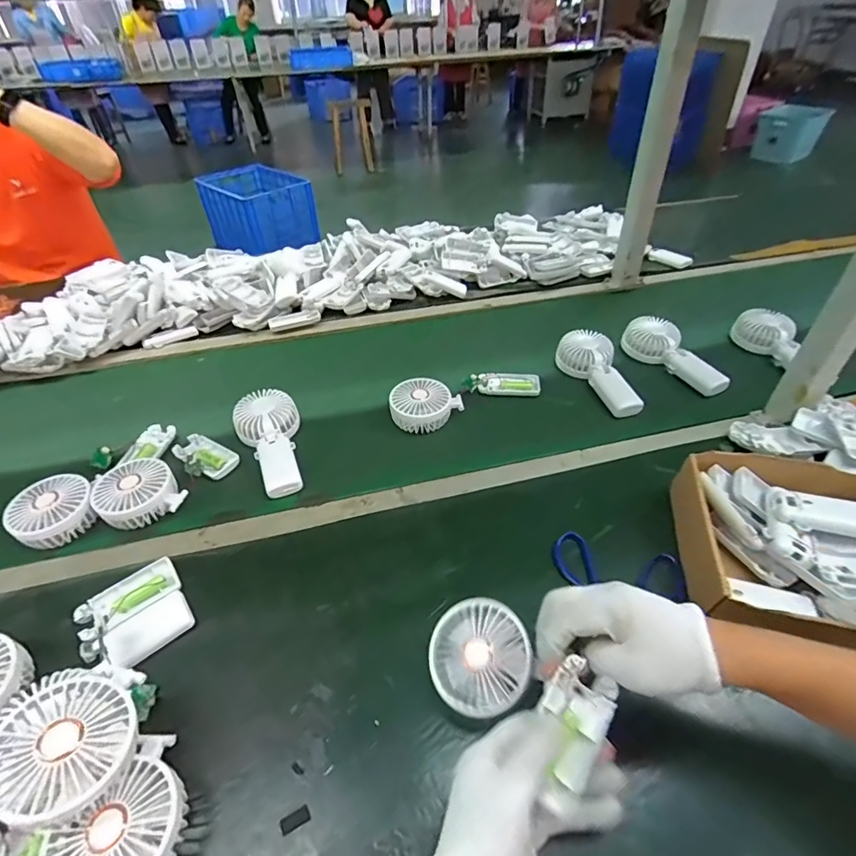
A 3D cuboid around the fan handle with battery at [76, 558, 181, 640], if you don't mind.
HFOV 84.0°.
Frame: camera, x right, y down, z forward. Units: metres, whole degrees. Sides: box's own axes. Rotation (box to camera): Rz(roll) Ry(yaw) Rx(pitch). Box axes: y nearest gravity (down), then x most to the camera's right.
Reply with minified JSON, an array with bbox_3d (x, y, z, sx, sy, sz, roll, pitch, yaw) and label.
[{"bbox_3d":[-0.314,0.179,0.501,0.096,0.013,0.054,-33,52,-27],"label":"fan handle with battery"}]

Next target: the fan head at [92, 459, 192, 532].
[{"bbox_3d":[-0.358,0.083,0.587,0.090,0.041,0.085,-1,45,1],"label":"fan head"}]

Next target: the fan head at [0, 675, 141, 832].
[{"bbox_3d":[-0.264,0.233,0.346,0.091,0.038,0.092,3,40,-25],"label":"fan head"}]

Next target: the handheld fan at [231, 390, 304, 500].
[{"bbox_3d":[-0.212,0.014,0.655,0.084,0.035,0.183,-21,47,-17],"label":"handheld fan"}]

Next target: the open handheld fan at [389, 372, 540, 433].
[{"bbox_3d":[0.056,-0.054,0.717,0.232,0.053,0.071,-19,47,-16],"label":"open handheld fan"}]

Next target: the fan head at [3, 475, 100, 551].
[{"bbox_3d":[-0.446,0.100,0.568,0.083,0.042,0.075,-31,51,-26],"label":"fan head"}]

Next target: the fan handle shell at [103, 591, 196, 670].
[{"bbox_3d":[-0.273,0.198,0.468,0.074,0.017,0.044,-36,53,-29],"label":"fan handle shell"}]

